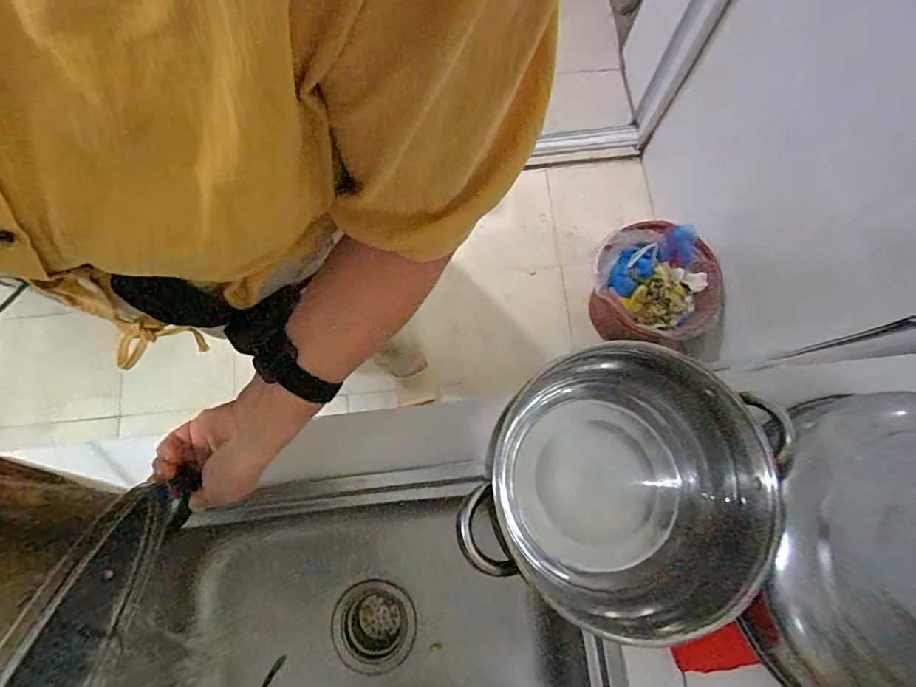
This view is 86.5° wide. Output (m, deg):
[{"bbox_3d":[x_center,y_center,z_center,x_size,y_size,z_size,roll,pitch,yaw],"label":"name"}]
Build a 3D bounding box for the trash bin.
[{"bbox_3d":[0.459,-0.137,1.195,0.294,0.214,0.249,9,77,3],"label":"trash bin"}]

